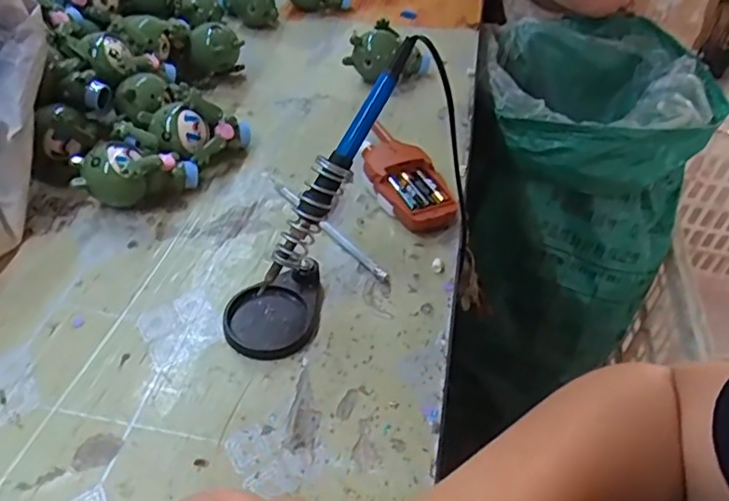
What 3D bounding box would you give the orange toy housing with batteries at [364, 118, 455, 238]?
[{"bbox_3d":[0.033,-0.073,0.576,0.059,0.036,0.140,-15,48,-21],"label":"orange toy housing with batteries"}]

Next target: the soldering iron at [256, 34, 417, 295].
[{"bbox_3d":[-0.020,-0.057,0.423,0.017,0.204,0.014,35,9,27],"label":"soldering iron"}]

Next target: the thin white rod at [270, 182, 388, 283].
[{"bbox_3d":[-0.036,-0.023,0.531,0.010,0.008,0.162,-29,54,-31],"label":"thin white rod"}]

